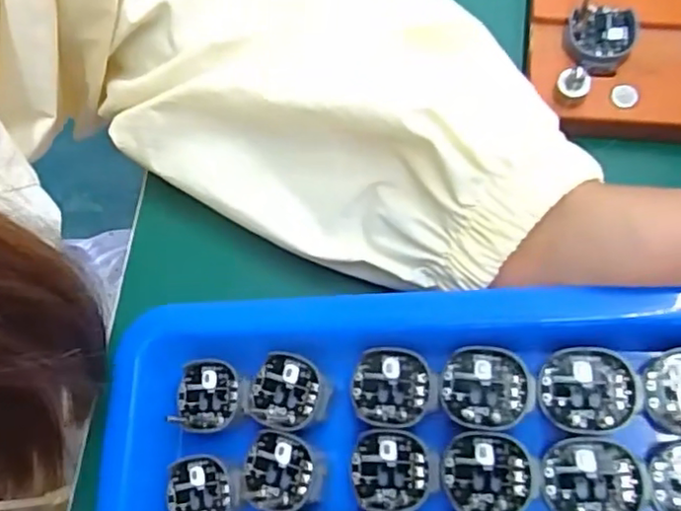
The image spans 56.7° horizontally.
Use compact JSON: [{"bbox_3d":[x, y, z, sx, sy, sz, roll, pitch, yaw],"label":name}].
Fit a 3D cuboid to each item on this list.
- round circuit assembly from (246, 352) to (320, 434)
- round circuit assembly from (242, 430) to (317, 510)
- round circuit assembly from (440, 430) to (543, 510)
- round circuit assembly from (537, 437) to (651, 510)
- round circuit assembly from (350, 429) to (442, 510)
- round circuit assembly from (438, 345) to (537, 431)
[{"bbox_3d":[-0.019,0.048,0.219,0.024,0.009,0.025,0,76,-2],"label":"round circuit assembly"},{"bbox_3d":[-0.019,0.073,0.213,0.026,0.008,0.026,-4,75,15],"label":"round circuit assembly"},{"bbox_3d":[0.046,0.067,0.193,0.029,0.004,0.025,-10,73,15],"label":"round circuit assembly"},{"bbox_3d":[0.074,0.067,0.185,0.029,0.004,0.025,-8,73,15],"label":"round circuit assembly"},{"bbox_3d":[0.017,0.068,0.202,0.027,0.008,0.024,-10,75,12],"label":"round circuit assembly"},{"bbox_3d":[0.046,0.042,0.201,0.028,0.008,0.025,-8,75,11],"label":"round circuit assembly"}]

